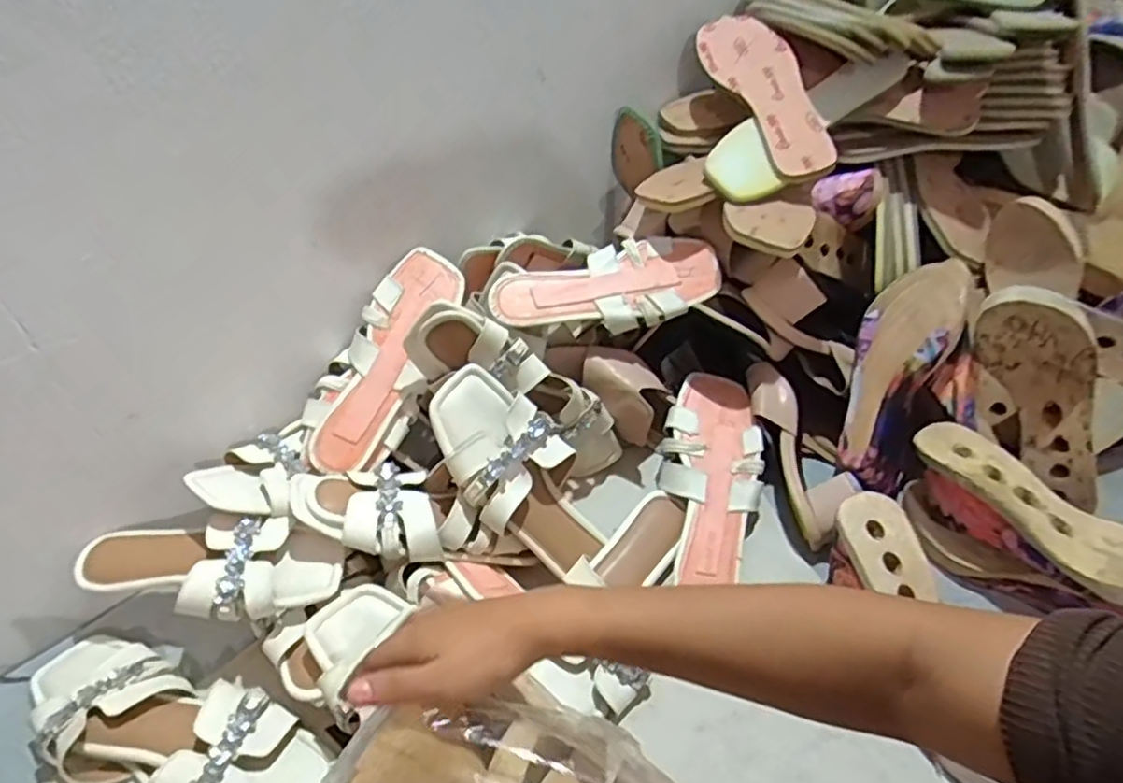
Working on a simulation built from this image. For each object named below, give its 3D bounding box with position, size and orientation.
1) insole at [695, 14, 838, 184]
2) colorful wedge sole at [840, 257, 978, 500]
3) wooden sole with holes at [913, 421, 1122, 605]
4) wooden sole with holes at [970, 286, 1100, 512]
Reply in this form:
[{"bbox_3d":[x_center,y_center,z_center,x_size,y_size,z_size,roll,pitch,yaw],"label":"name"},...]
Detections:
[{"bbox_3d":[0.213,-0.313,0.711,0.074,0.015,0.239,-26,65,7],"label":"insole"},{"bbox_3d":[0.326,-0.017,0.668,0.086,0.079,0.230,19,91,23],"label":"colorful wedge sole"},{"bbox_3d":[0.404,0.090,0.554,0.075,0.045,0.229,-30,49,-23],"label":"wooden sole with holes"},{"bbox_3d":[0.436,0.002,0.623,0.051,0.223,0.079,-37,18,-29],"label":"wooden sole with holes"}]

